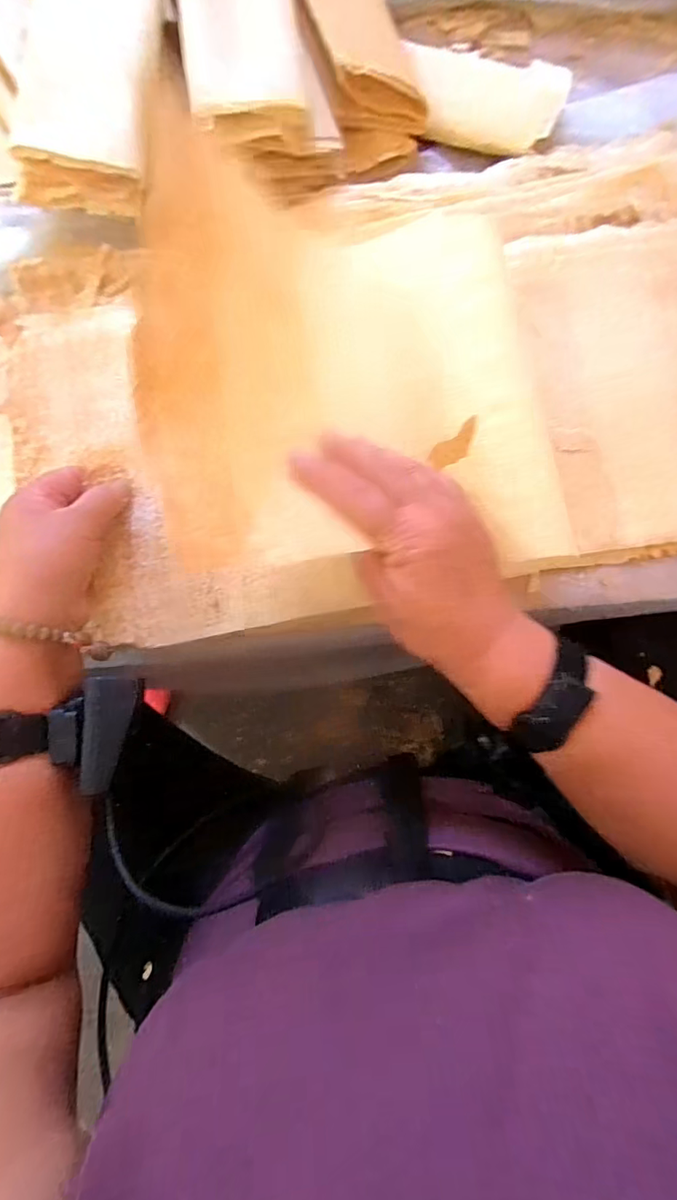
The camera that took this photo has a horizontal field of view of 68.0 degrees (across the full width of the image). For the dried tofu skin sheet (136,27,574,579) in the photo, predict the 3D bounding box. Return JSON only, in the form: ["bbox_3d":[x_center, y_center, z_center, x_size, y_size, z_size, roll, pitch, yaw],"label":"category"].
[{"bbox_3d":[0.029,-0.145,0.302,0.254,0.134,0.262,-5,81,0],"label":"dried tofu skin sheet"}]

